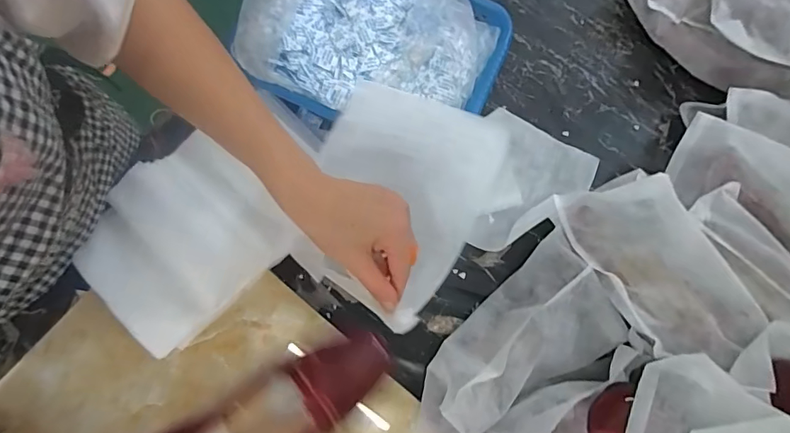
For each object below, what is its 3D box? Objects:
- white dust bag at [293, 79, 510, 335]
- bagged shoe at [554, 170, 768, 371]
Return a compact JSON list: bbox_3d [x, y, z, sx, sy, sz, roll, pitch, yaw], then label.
[{"bbox_3d":[0.001,-0.032,0.509,0.191,0.103,0.256,23,78,3],"label":"white dust bag"},{"bbox_3d":[0.309,0.051,0.575,0.123,0.080,0.213,-35,63,20],"label":"bagged shoe"}]

